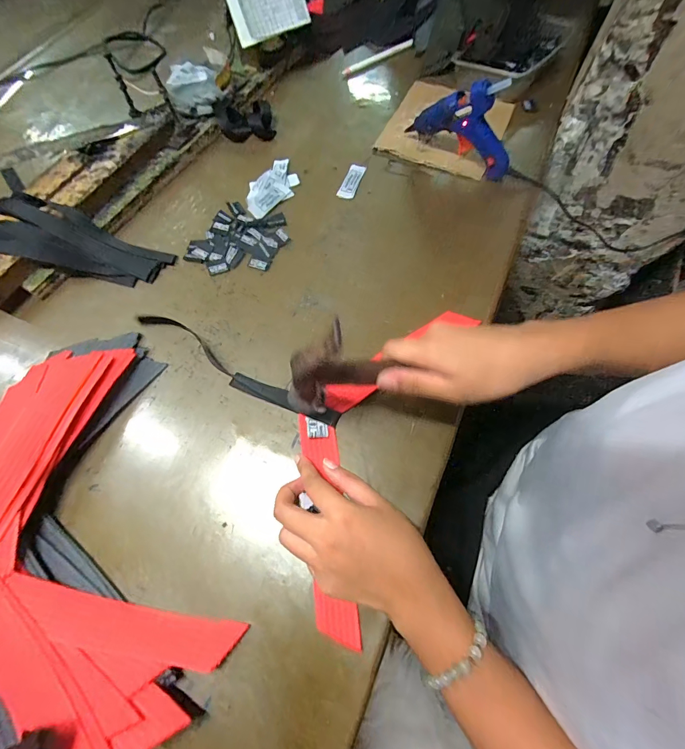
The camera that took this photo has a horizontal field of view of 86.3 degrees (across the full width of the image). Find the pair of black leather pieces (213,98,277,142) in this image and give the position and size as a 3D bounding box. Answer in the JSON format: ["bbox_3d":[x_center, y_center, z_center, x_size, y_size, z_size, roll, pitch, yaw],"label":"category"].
[{"bbox_3d":[-0.138,-0.356,0.514,0.076,0.032,0.048,-3,66,0],"label":"pair of black leather pieces"}]

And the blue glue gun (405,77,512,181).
[{"bbox_3d":[0.148,-0.305,0.445,0.132,0.101,0.025,29,70,13],"label":"blue glue gun"}]

